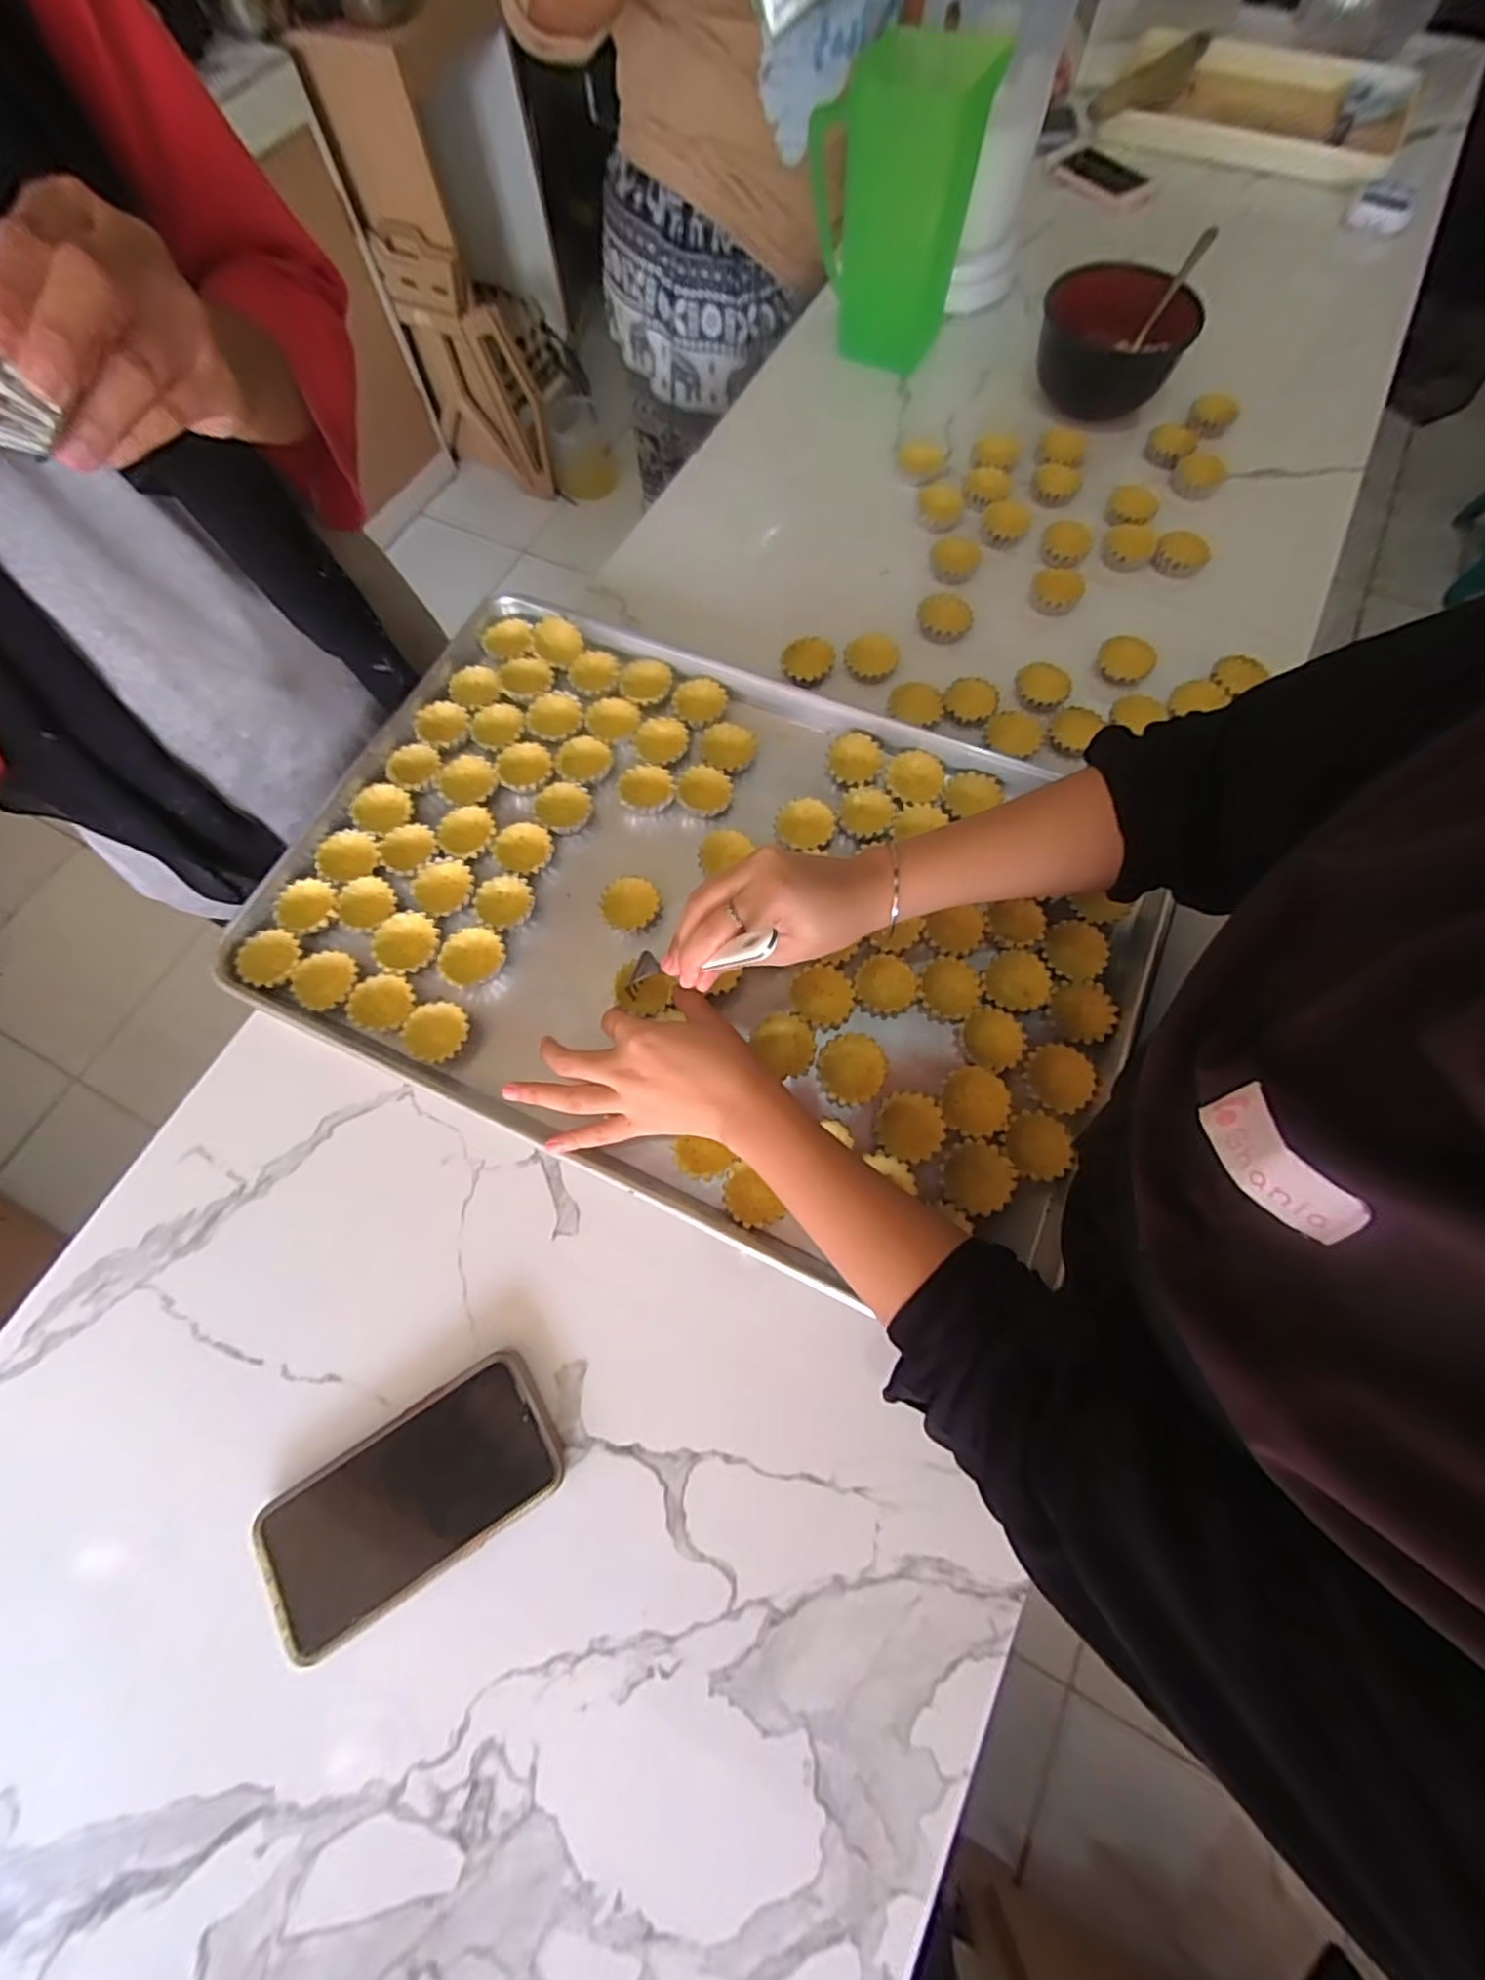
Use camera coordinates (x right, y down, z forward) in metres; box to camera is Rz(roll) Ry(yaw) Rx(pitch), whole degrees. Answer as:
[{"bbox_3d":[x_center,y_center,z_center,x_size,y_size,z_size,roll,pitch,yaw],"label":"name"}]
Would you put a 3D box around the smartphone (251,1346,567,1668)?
[{"bbox_3d":[-0.188,0.286,0.377,0.161,0.013,0.080,-31,73,-10],"label":"smartphone"}]

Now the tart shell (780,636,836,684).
[{"bbox_3d":[0.055,-0.279,0.567,0.044,0.018,0.043,0,70,1],"label":"tart shell"}]

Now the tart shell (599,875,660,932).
[{"bbox_3d":[-0.084,-0.062,0.496,0.042,0.020,0.041,0,70,0],"label":"tart shell"}]

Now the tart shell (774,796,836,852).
[{"bbox_3d":[0.048,-0.126,0.516,0.043,0.020,0.041,0,70,0],"label":"tart shell"}]

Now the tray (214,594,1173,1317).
[{"bbox_3d":[-0.031,-0.064,0.492,0.603,0.033,0.407,23,72,8],"label":"tray"}]

